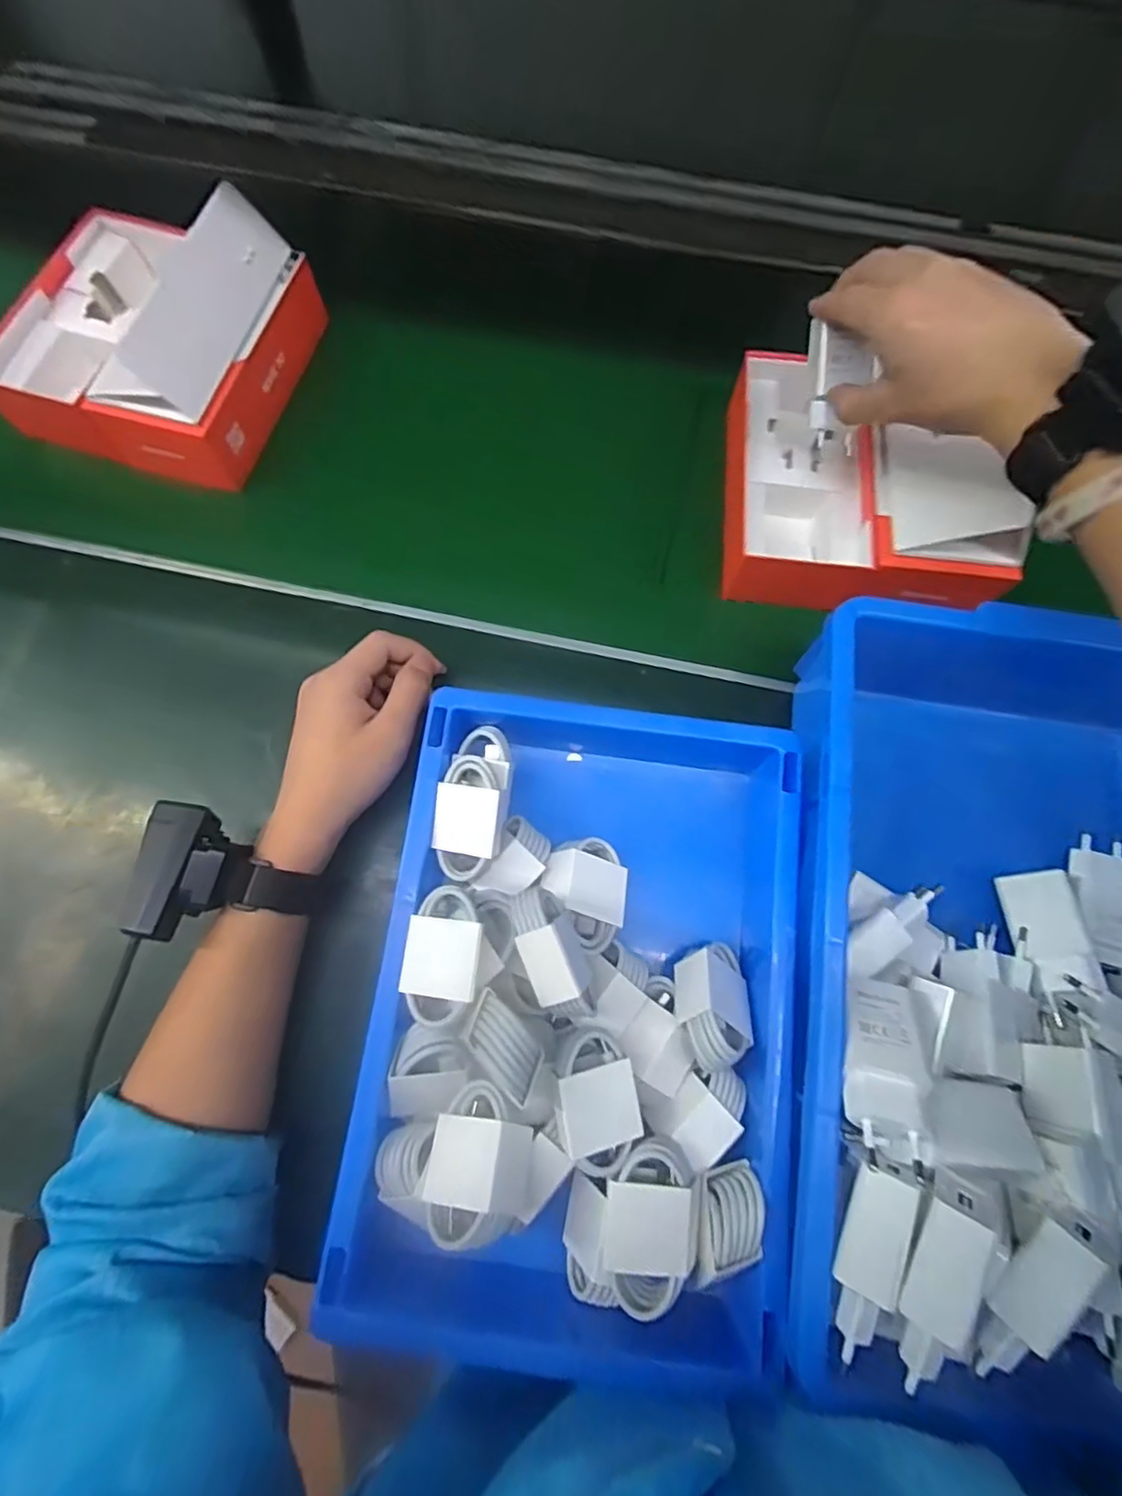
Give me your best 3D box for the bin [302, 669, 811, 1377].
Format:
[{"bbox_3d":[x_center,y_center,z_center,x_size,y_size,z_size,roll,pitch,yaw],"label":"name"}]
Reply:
[{"bbox_3d":[0.012,0.129,0.333,0.204,0.089,0.311,8,71,1],"label":"bin"}]

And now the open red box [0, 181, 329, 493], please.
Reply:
[{"bbox_3d":[-0.304,-0.312,0.458,0.189,0.093,0.199,15,71,4],"label":"open red box"}]

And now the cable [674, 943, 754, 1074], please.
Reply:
[{"bbox_3d":[0.081,0.137,0.332,0.036,0.024,0.063,34,37,-26],"label":"cable"}]

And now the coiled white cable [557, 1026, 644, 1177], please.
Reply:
[{"bbox_3d":[0.017,0.169,0.303,0.041,0.017,0.061,2,82,-25],"label":"coiled white cable"}]

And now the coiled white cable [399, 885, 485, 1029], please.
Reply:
[{"bbox_3d":[-0.053,0.101,0.306,0.039,0.021,0.062,1,79,20],"label":"coiled white cable"}]

